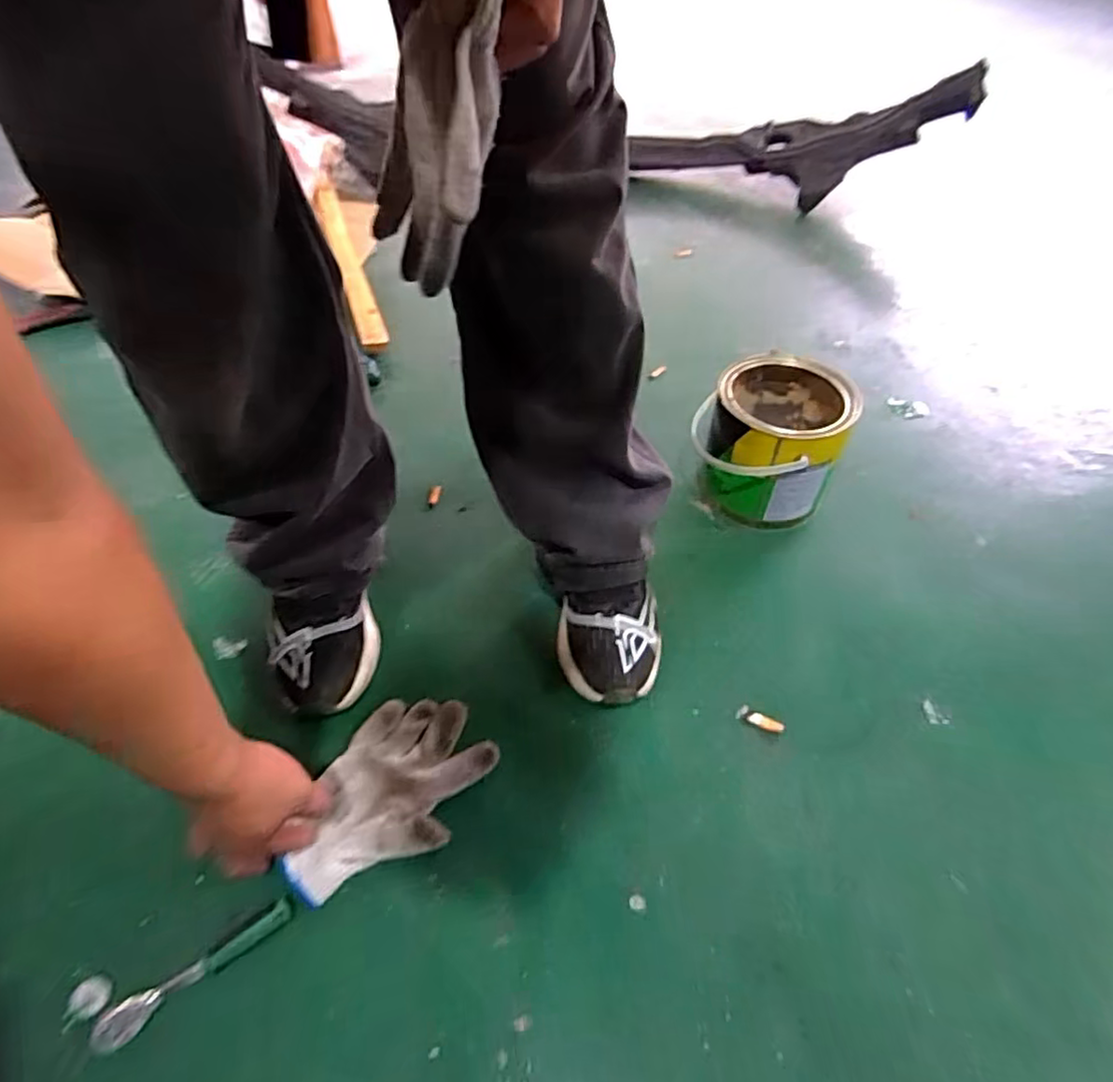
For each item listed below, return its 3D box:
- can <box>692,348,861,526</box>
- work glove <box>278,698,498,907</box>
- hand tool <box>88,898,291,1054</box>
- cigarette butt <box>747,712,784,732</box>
[{"bbox_3d":[0.263,-0.128,0.807,0.165,0.168,0.169,20,53,15],"label":"can"},{"bbox_3d":[-0.154,0.231,0.588,0.127,0.014,0.193,24,54,18],"label":"work glove"},{"bbox_3d":[-0.279,0.334,0.503,0.144,0.029,0.028,-28,56,-22],"label":"hand tool"},{"bbox_3d":[0.210,0.182,0.648,0.034,0.009,0.012,22,53,17],"label":"cigarette butt"}]

